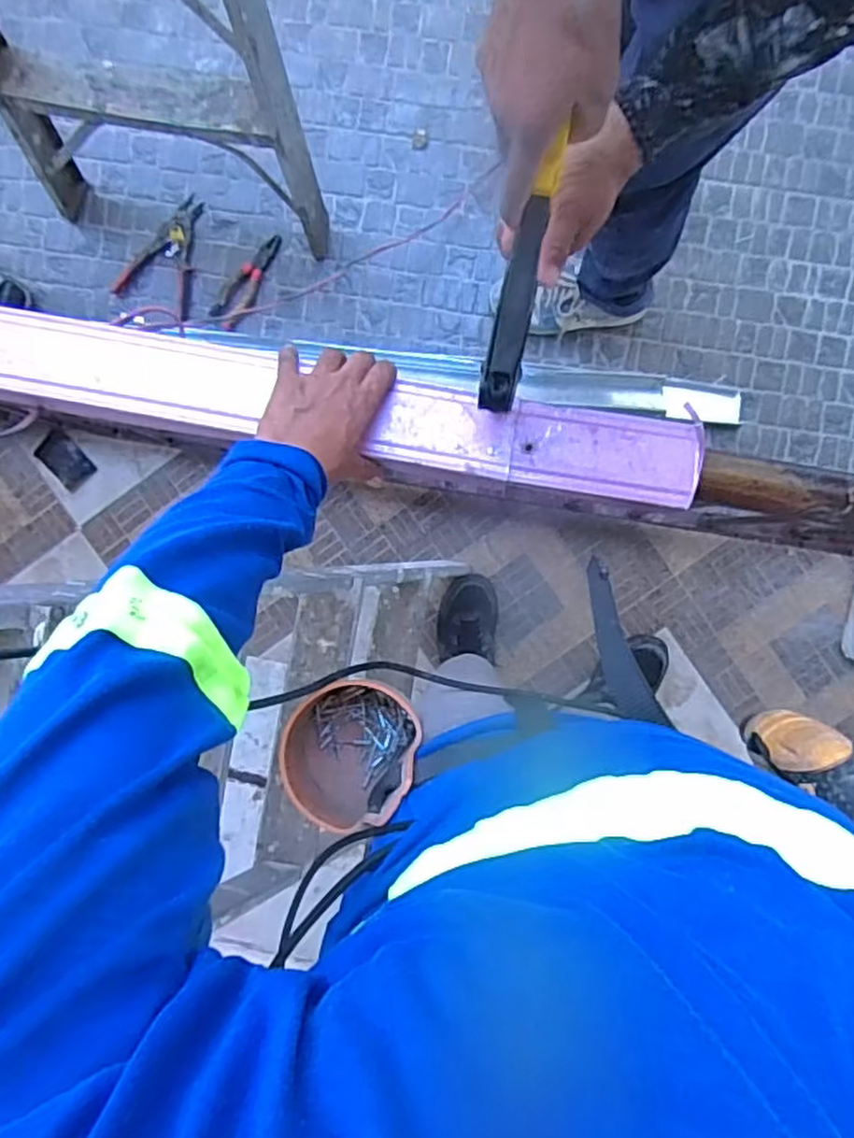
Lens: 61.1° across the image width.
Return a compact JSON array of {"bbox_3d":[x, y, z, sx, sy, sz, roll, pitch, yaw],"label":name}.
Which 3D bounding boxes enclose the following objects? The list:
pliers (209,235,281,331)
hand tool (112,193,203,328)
[{"bbox_3d":[-0.345,-0.553,1.385,0.061,0.012,0.197,32,95,1],"label":"pliers"},{"bbox_3d":[-0.488,-0.605,1.386,0.152,0.023,0.220,26,95,1],"label":"hand tool"}]

